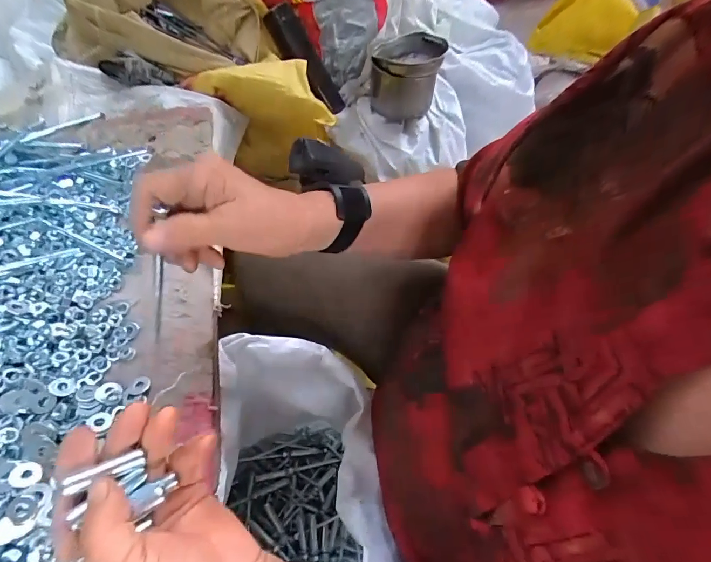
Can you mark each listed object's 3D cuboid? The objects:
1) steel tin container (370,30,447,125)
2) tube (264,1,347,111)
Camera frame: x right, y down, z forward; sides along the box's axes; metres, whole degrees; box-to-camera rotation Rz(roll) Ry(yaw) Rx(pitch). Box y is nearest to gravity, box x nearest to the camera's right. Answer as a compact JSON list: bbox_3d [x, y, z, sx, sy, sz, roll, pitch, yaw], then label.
[{"bbox_3d":[0.105,-0.429,0.852,0.136,0.143,0.157,7,56,2],"label":"steel tin container"},{"bbox_3d":[-0.108,-0.475,0.853,0.058,0.217,0.059,-19,52,24],"label":"tube"}]

